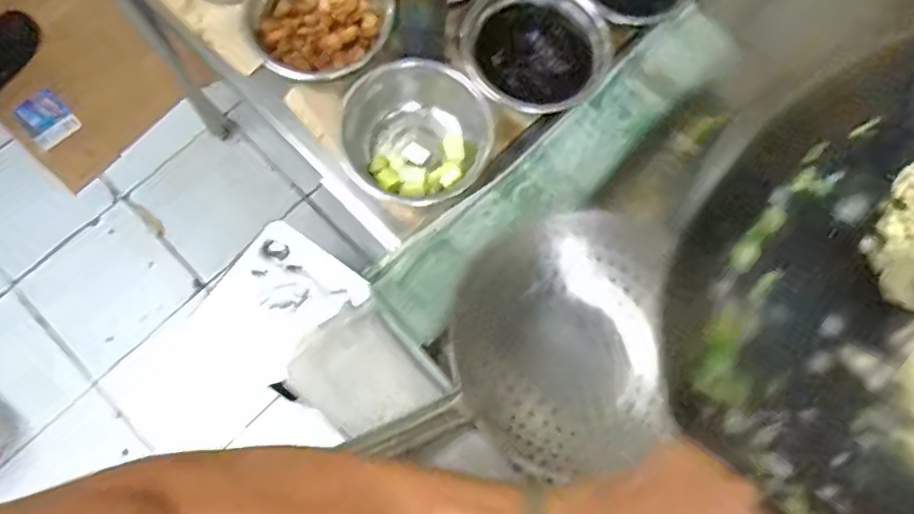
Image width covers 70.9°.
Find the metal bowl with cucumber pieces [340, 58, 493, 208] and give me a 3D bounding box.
[{"bbox_3d":[-0.039,-0.117,0.648,0.148,0.085,0.135,1,73,-2],"label":"metal bowl with cucumber pieces"}]

